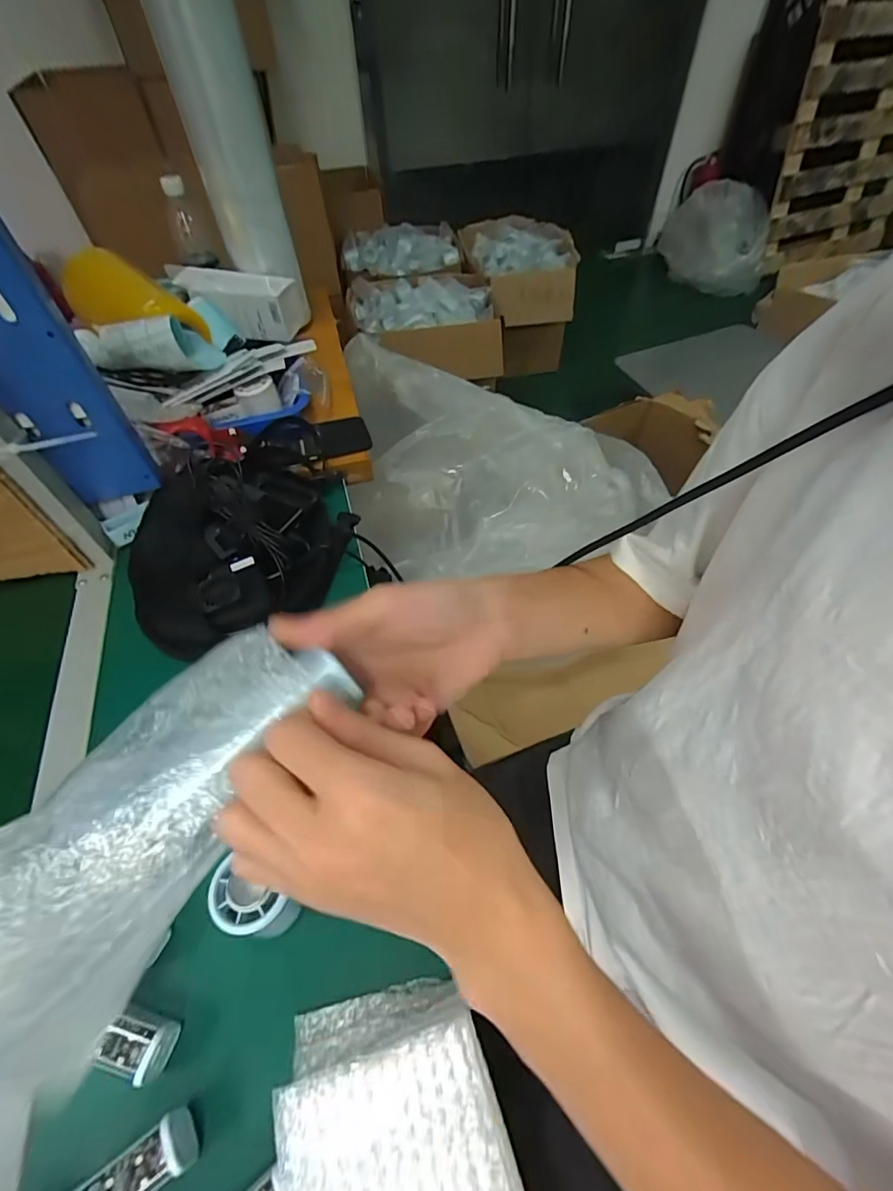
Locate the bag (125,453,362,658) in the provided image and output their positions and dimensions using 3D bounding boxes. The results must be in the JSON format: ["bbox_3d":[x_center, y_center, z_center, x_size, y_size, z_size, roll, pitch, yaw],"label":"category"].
[{"bbox_3d":[-0.249,-0.073,0.570,0.264,0.094,0.229,-32,60,-19],"label":"bag"}]

